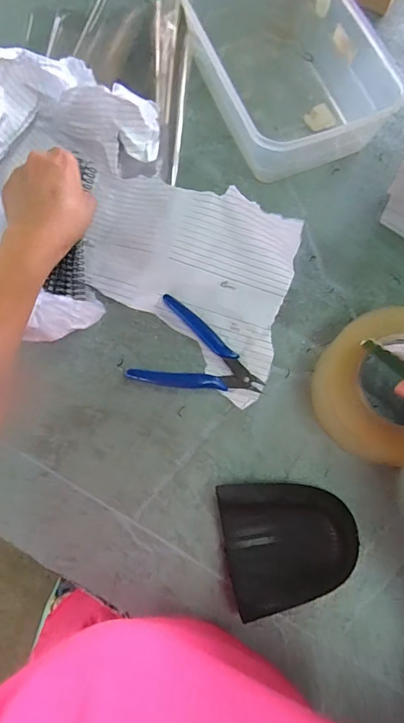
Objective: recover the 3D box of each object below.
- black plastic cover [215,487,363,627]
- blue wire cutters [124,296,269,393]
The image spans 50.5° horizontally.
[{"bbox_3d":[0.072,0.147,0.350,0.104,0.022,0.094,-7,73,-2],"label":"black plastic cover"},{"bbox_3d":[0.000,0.000,0.398,0.115,0.008,0.084,26,74,8],"label":"blue wire cutters"}]

